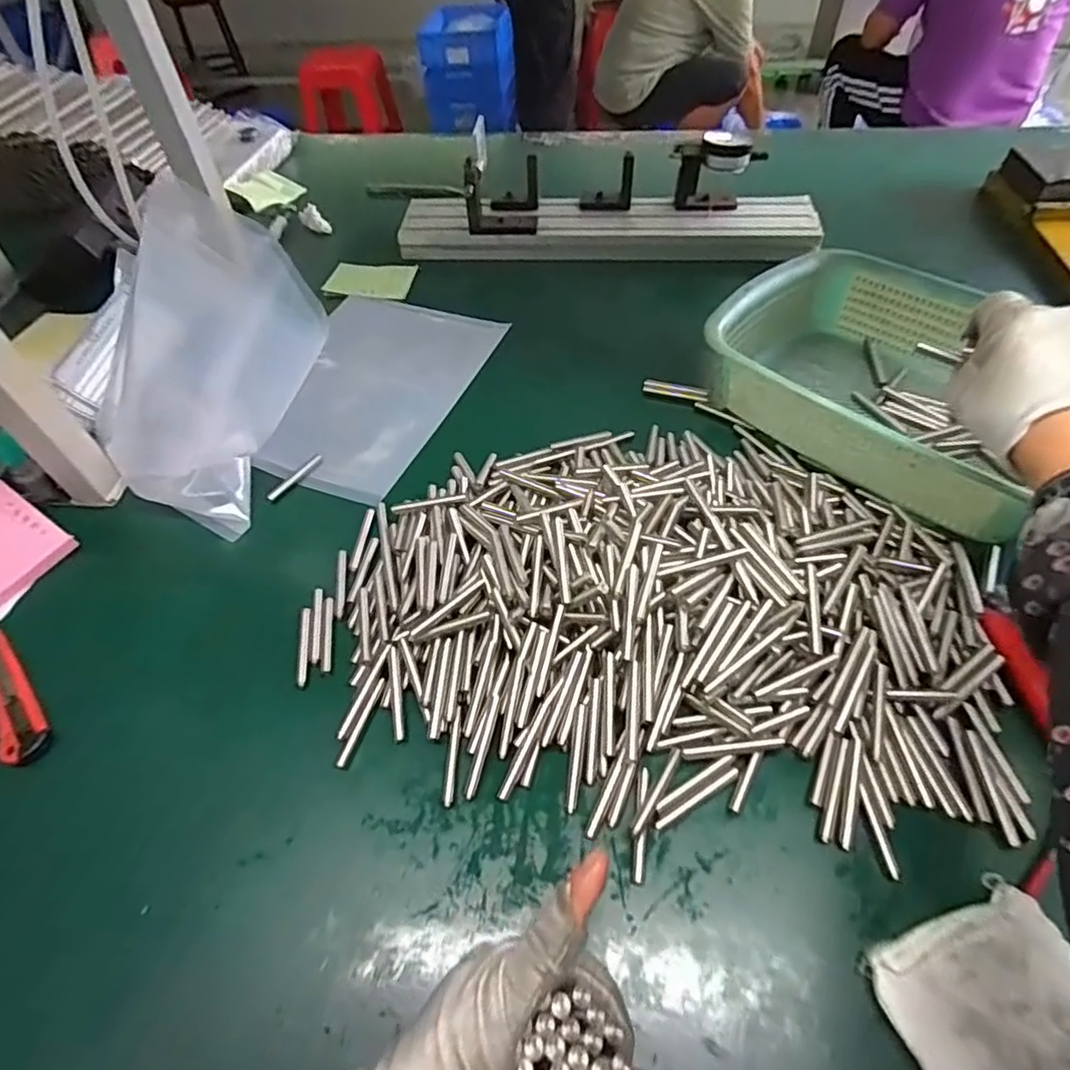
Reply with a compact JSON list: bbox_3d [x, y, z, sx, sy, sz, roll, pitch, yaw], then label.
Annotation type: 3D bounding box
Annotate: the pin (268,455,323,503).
[{"bbox_3d":[-0.202,-0.049,0.516,0.007,0.006,0.060,22,56,21],"label":"pin"}]

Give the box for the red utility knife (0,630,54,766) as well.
[{"bbox_3d":[-0.348,0.096,0.406,0.025,0.018,0.133,-35,58,-22],"label":"red utility knife"}]

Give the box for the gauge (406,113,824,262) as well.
[{"bbox_3d":[0.082,-0.391,0.711,0.483,0.101,0.098,1,52,4],"label":"gauge"}]

